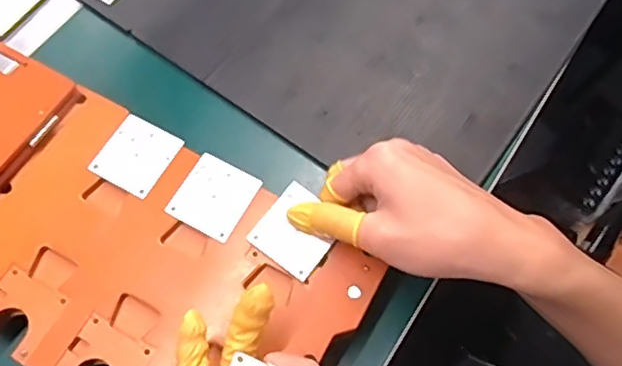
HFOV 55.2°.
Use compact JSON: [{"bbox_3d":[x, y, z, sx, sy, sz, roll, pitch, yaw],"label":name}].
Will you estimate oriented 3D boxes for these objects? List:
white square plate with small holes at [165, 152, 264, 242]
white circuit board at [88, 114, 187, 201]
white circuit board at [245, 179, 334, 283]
[{"bbox_3d":[-0.061,0.008,0.378,0.044,0.004,0.046,29,68,10],"label":"white square plate with small holes"},{"bbox_3d":[-0.114,-0.019,0.390,0.044,0.004,0.047,28,68,10],"label":"white circuit board"},{"bbox_3d":[-0.008,0.029,0.367,0.045,0.004,0.047,36,74,9],"label":"white circuit board"}]

